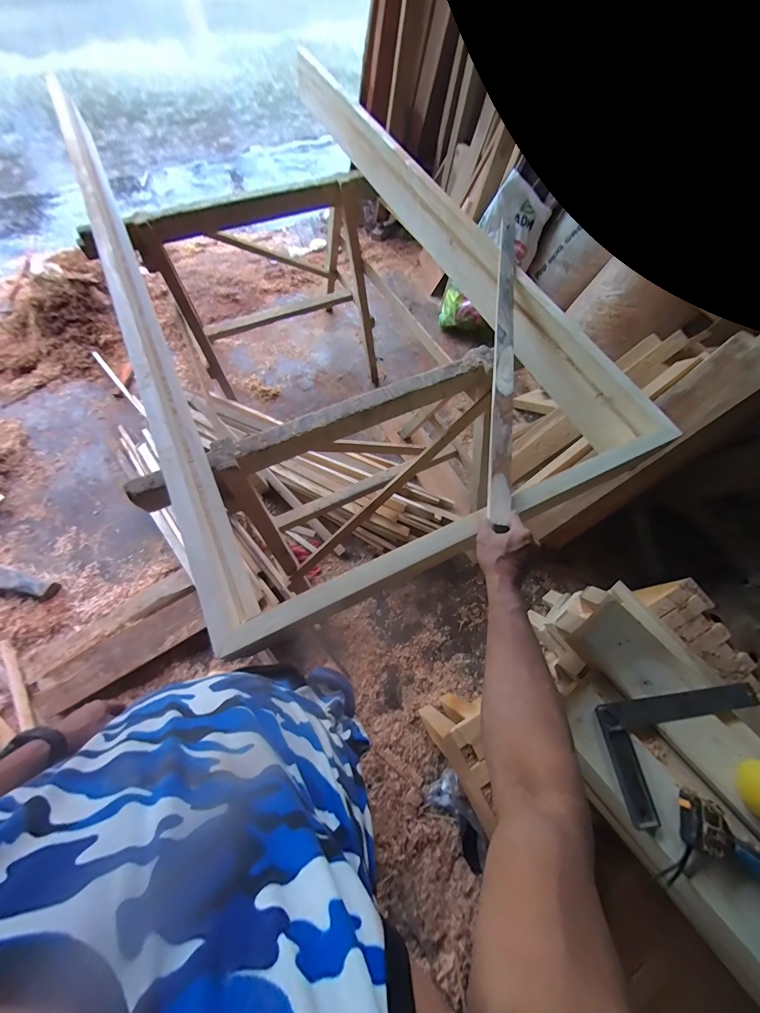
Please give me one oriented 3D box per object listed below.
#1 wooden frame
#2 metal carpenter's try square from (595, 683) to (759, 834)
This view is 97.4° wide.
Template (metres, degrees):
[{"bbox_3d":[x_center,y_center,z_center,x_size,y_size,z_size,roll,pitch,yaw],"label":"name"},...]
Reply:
[{"bbox_3d":[-0.176,-0.633,0.926,0.962,0.136,1.674,-23,69,-13],"label":"wooden frame"},{"bbox_3d":[0.594,0.456,0.624,0.340,0.011,0.186,-6,67,-5],"label":"metal carpenter's try square"}]

